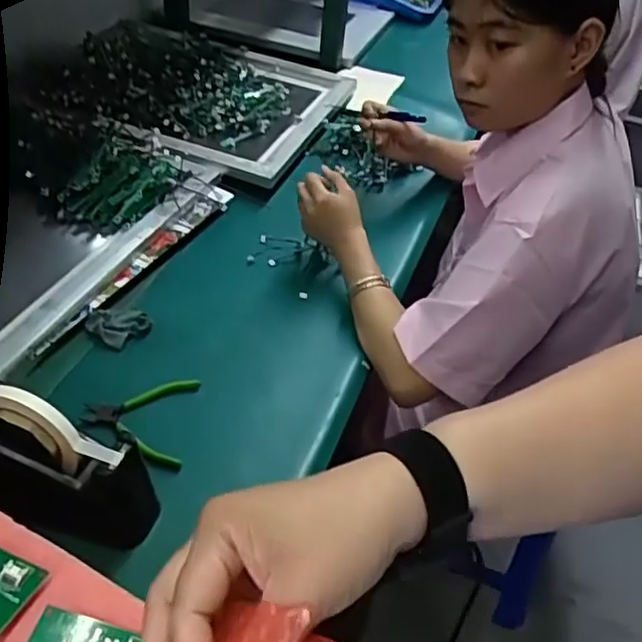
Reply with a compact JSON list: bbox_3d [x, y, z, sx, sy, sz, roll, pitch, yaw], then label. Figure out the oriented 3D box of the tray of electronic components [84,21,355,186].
[{"bbox_3d":[-0.180,-0.395,1.126,0.395,0.071,0.405,21,46,-1],"label":"tray of electronic components"}]

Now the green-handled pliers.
[{"bbox_3d":[-0.194,0.102,0.698,0.110,0.017,0.106,5,42,-1],"label":"green-handled pliers"}]

